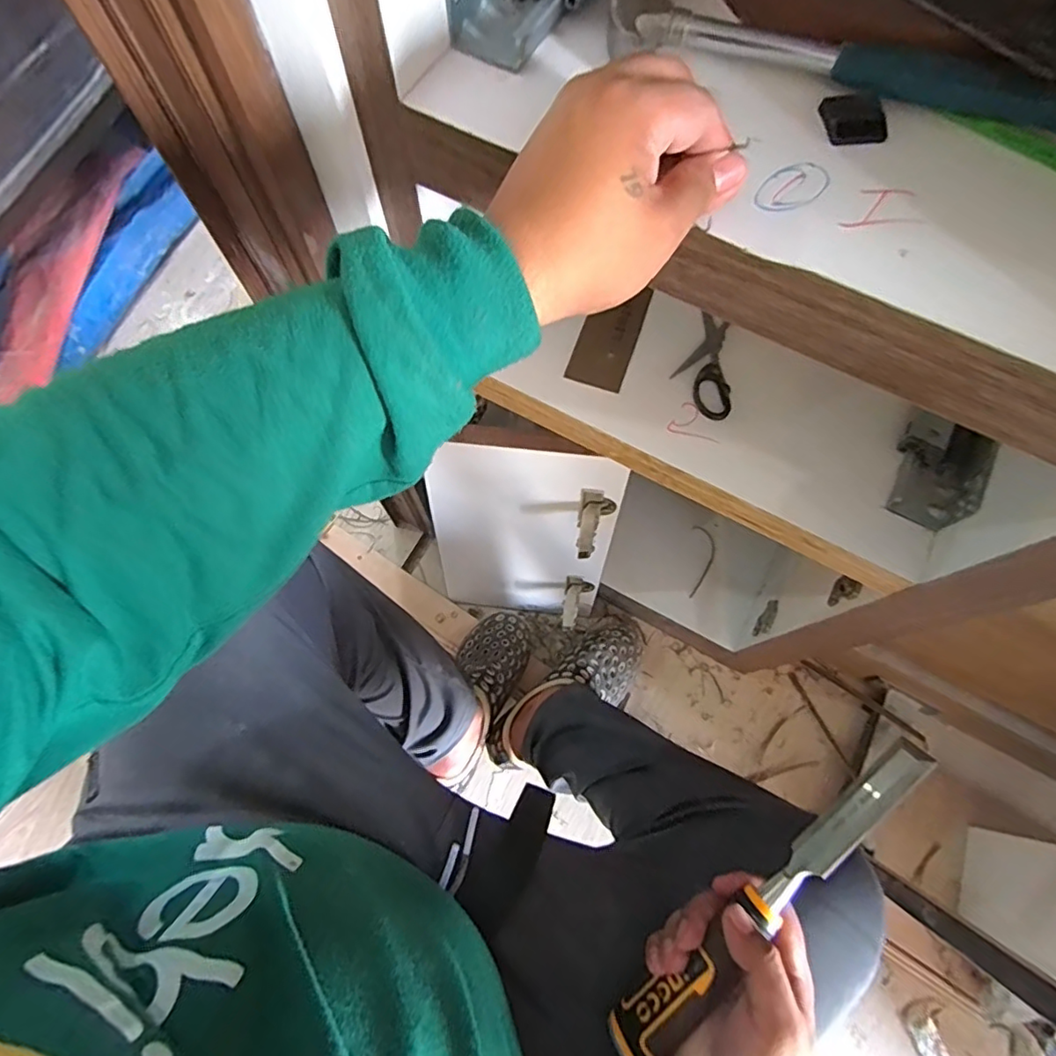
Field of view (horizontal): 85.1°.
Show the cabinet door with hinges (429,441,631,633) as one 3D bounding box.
[{"bbox_3d":[-0.006,0.041,0.769,0.239,0.369,0.075,3,58,1],"label":"cabinet door with hinges"}]

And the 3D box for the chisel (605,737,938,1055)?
[{"bbox_3d":[0.156,0.239,0.368,0.268,0.025,0.033,-44,76,-2],"label":"chisel"}]

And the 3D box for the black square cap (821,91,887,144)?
[{"bbox_3d":[0.169,-0.213,0.299,0.031,0.008,0.028,-7,71,-2],"label":"black square cap"}]

